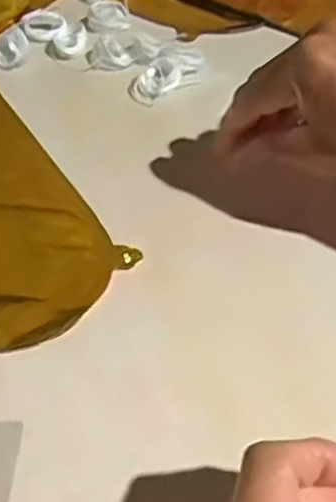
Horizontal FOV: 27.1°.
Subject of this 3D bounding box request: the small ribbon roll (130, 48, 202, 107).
[{"bbox_3d":[0.000,-0.129,0.511,0.037,0.014,0.063,32,54,23],"label":"small ribbon roll"}]

